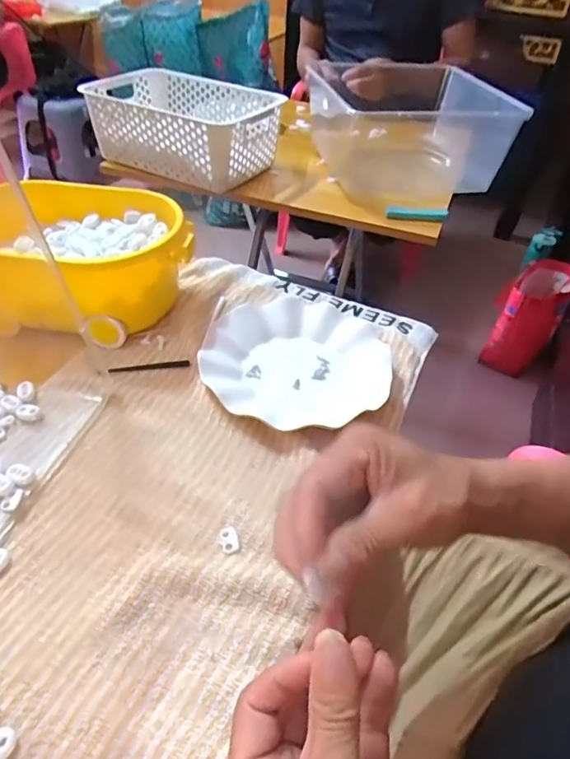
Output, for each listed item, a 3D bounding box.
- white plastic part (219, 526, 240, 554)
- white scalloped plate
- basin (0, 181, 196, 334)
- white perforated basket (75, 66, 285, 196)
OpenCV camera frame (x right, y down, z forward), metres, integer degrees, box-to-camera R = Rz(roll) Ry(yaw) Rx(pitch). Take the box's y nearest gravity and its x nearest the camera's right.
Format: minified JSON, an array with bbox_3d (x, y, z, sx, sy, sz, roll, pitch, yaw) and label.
[{"bbox_3d":[-0.040,0.117,0.368,0.012,0.004,0.020,-11,45,-16],"label":"white plastic part"},{"bbox_3d":[0.012,-0.025,0.509,0.179,0.025,0.198,7,43,3],"label":"white scalloped plate"},{"bbox_3d":[-0.211,-0.122,0.530,0.227,0.102,0.184,9,43,6],"label":"basin"},{"bbox_3d":[-0.167,-0.444,0.880,0.301,0.107,0.212,24,46,20],"label":"white perforated basket"}]

